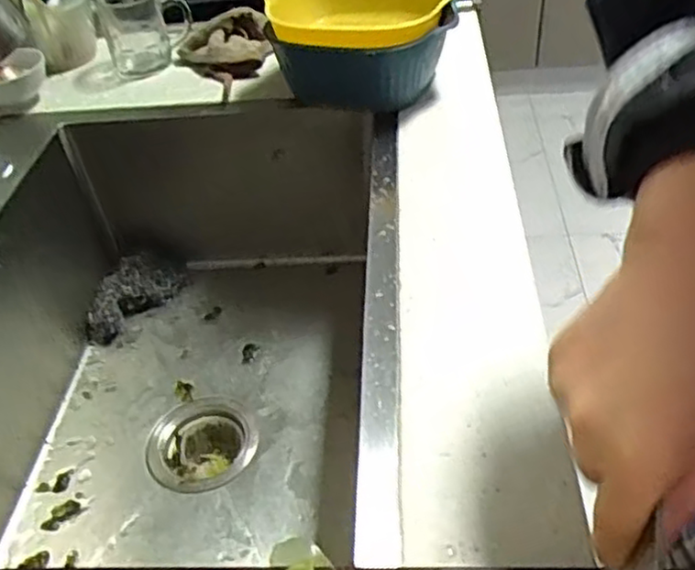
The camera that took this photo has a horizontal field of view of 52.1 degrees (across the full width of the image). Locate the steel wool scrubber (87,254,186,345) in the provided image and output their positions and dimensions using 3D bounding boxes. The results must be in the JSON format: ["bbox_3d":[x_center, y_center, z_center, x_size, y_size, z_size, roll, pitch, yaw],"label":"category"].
[{"bbox_3d":[-0.247,0.009,0.803,0.067,0.034,0.134,22,50,28],"label":"steel wool scrubber"}]

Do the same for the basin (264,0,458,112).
[{"bbox_3d":[0.018,-0.256,0.720,0.183,0.096,0.194,-4,42,4],"label":"basin"}]

